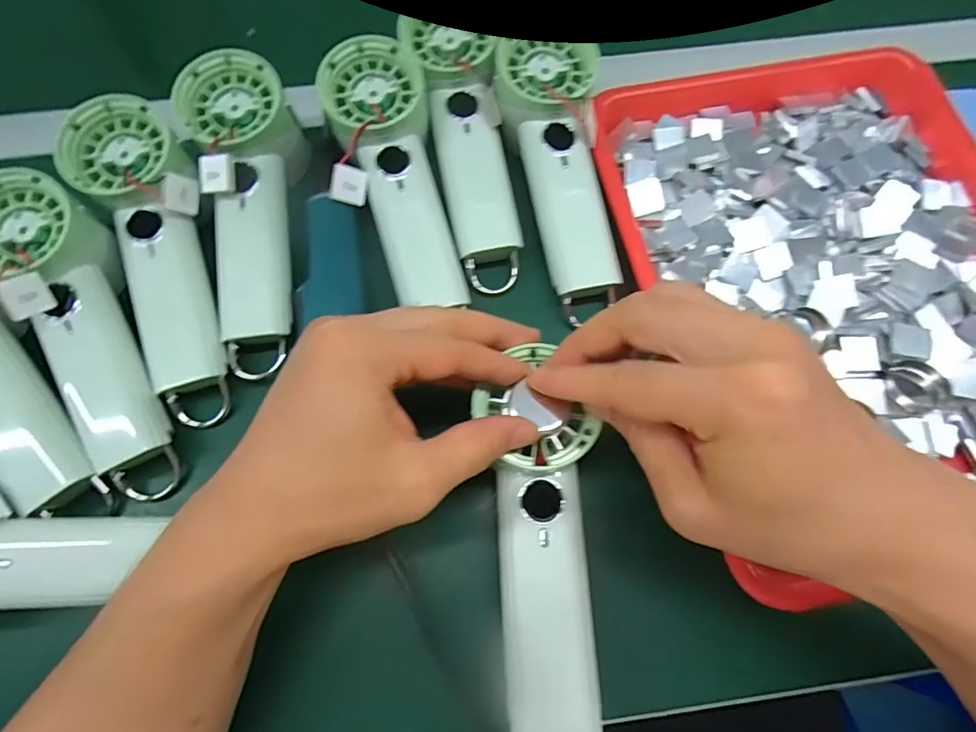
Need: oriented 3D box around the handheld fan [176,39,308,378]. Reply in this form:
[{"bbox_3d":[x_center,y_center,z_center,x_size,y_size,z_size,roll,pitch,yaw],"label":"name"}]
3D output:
[{"bbox_3d":[-0.147,-0.091,0.309,0.061,0.050,0.197,-6,88,0],"label":"handheld fan"}]

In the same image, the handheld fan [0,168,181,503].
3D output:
[{"bbox_3d":[-0.225,-0.018,0.271,0.059,0.044,0.190,-26,89,-7],"label":"handheld fan"}]

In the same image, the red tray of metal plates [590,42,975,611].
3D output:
[{"bbox_3d":[0.214,-0.057,0.308,0.241,0.037,0.334,-12,72,-2],"label":"red tray of metal plates"}]

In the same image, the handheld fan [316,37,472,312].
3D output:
[{"bbox_3d":[-0.058,-0.117,0.307,0.066,0.032,0.170,-17,86,-4],"label":"handheld fan"}]

